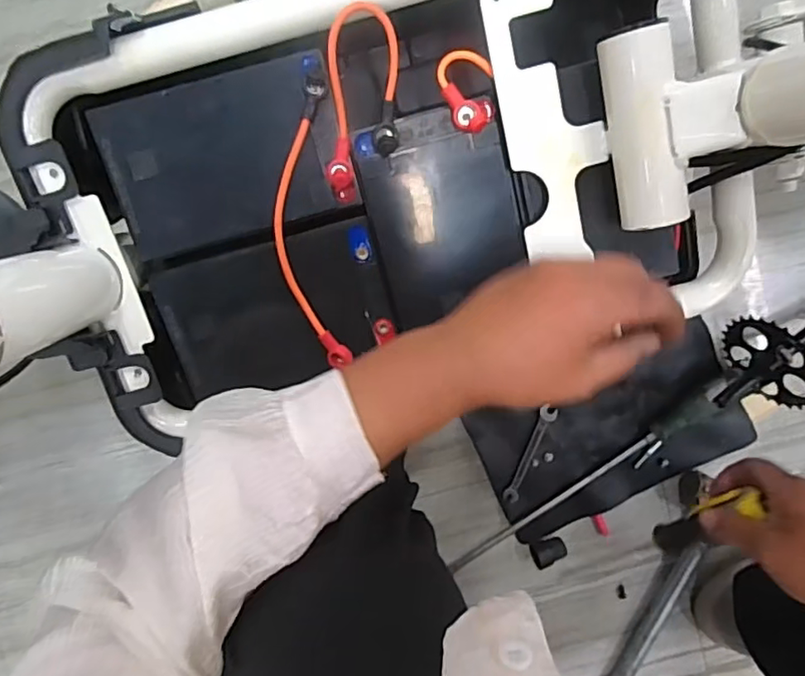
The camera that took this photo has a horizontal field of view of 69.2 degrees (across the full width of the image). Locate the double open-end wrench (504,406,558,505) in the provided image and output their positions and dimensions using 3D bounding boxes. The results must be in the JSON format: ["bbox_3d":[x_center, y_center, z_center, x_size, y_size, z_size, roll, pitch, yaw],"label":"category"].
[{"bbox_3d":[0.144,0.132,0.657,0.018,0.005,0.112,25,95,-3],"label":"double open-end wrench"}]

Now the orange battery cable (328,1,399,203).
[{"bbox_3d":[-0.024,-0.142,0.358,0.041,0.029,0.108,2,96,-1],"label":"orange battery cable"}]

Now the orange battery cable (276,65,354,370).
[{"bbox_3d":[-0.062,-0.069,0.374,0.040,0.027,0.179,-5,96,0],"label":"orange battery cable"}]

